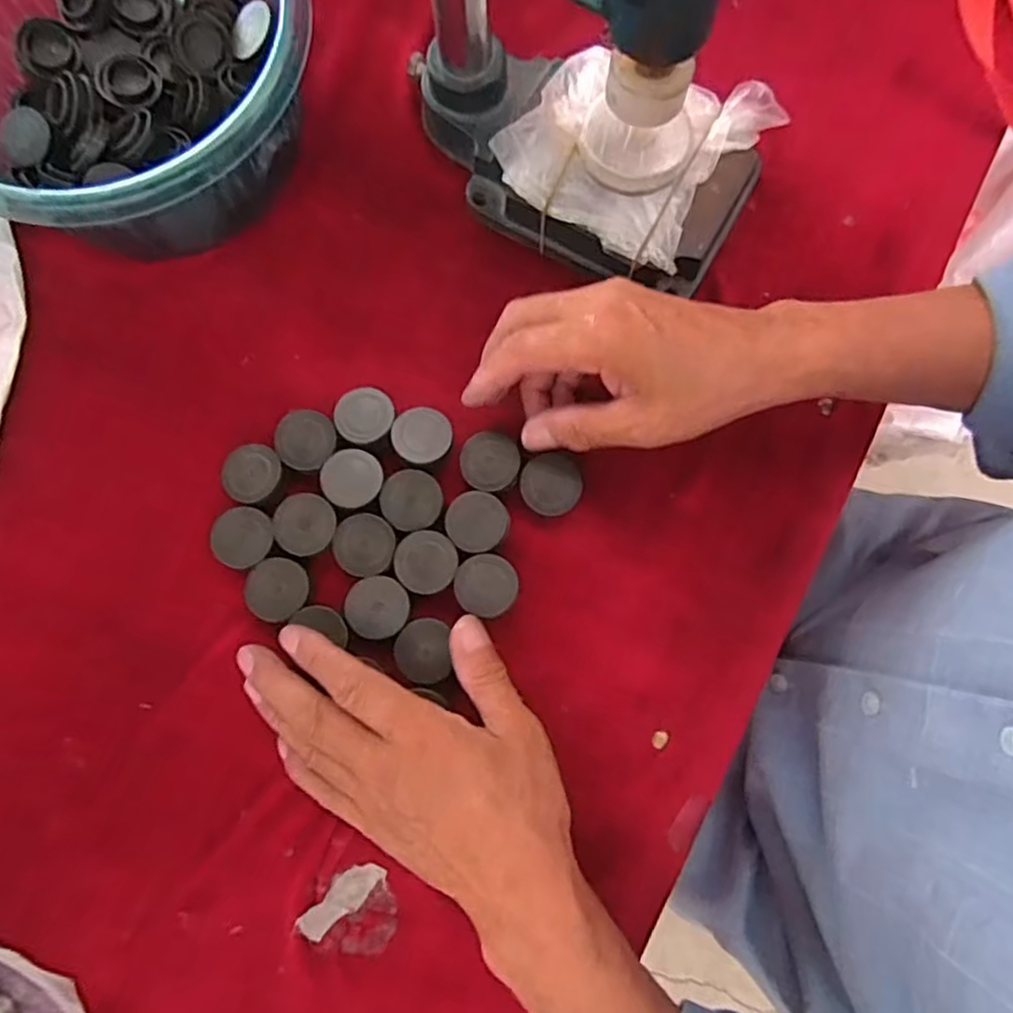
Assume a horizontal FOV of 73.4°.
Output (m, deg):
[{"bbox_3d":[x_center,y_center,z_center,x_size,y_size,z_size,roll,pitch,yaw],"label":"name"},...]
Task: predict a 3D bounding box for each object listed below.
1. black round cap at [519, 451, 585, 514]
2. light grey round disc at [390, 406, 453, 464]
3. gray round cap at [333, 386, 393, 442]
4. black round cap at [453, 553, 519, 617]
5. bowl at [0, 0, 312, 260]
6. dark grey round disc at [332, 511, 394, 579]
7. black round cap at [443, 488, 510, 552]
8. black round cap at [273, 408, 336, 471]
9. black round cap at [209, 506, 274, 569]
[{"bbox_3d":[0.024,-0.012,0.361,0.032,0.007,0.031,0,79,1],"label":"black round cap"},{"bbox_3d":[-0.045,-0.037,0.375,0.032,0.019,0.030,0,79,1],"label":"light grey round disc"},{"bbox_3d":[-0.077,-0.049,0.377,0.030,0.020,0.031,0,79,1],"label":"gray round cap"},{"bbox_3d":[-0.010,0.041,0.354,0.032,0.010,0.031,0,79,1],"label":"black round cap"},{"bbox_3d":[-0.208,-0.234,0.374,0.196,0.087,0.203,0,79,1],"label":"bowl"},{"bbox_3d":[-0.075,0.020,0.358,0.031,0.005,0.032,0,79,1],"label":"dark grey round disc"},{"bbox_3d":[-0.016,0.008,0.361,0.032,0.005,0.032,0,79,1],"label":"black round cap"},{"bbox_3d":[-0.108,-0.035,0.372,0.031,0.020,0.032,0,79,1],"label":"black round cap"},{"bbox_3d":[-0.139,0.018,0.365,0.030,0.022,0.031,0,79,1],"label":"black round cap"}]

